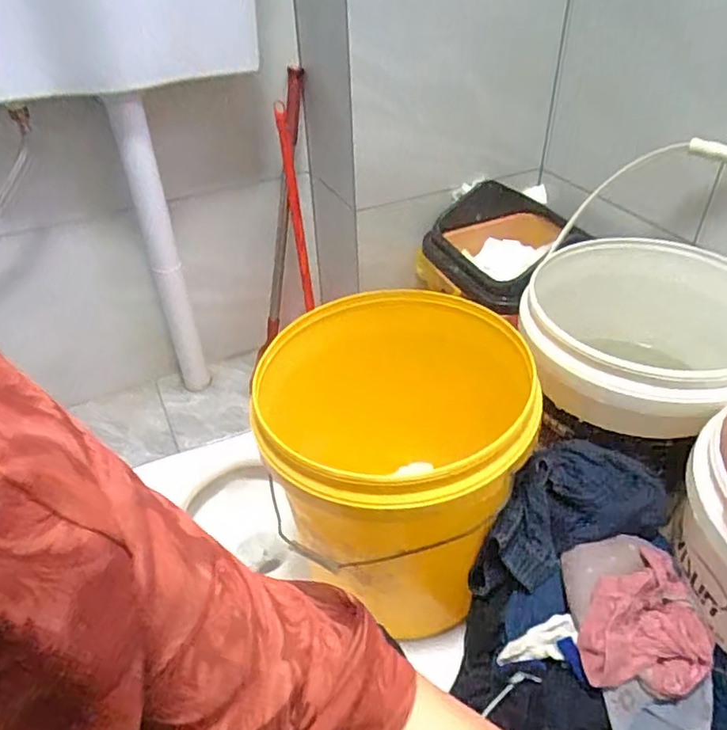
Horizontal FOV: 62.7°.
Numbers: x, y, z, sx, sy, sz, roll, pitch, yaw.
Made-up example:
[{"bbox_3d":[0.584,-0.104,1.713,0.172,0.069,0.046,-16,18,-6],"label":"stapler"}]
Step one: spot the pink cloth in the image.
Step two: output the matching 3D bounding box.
[{"bbox_3d":[0.278,0.252,0.594,0.122,0.031,0.133,11,72,0],"label":"pink cloth"}]

